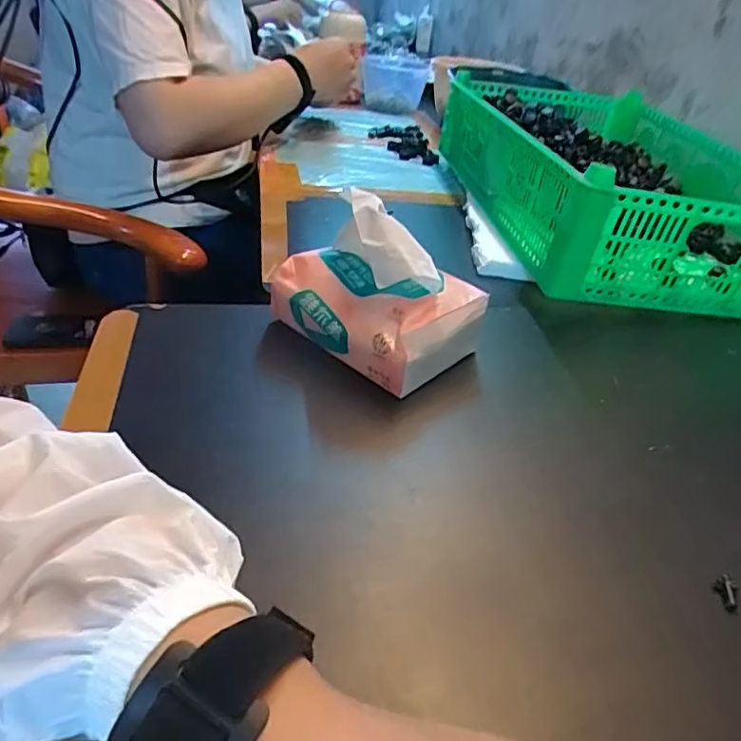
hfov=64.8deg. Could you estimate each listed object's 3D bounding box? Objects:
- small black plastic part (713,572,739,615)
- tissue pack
[{"bbox_3d":[0.180,0.112,0.294,0.009,0.005,0.020,10,48,4],"label":"small black plastic part"},{"bbox_3d":[0.005,-0.064,0.422,0.130,0.104,0.091,30,41,29],"label":"tissue pack"}]

